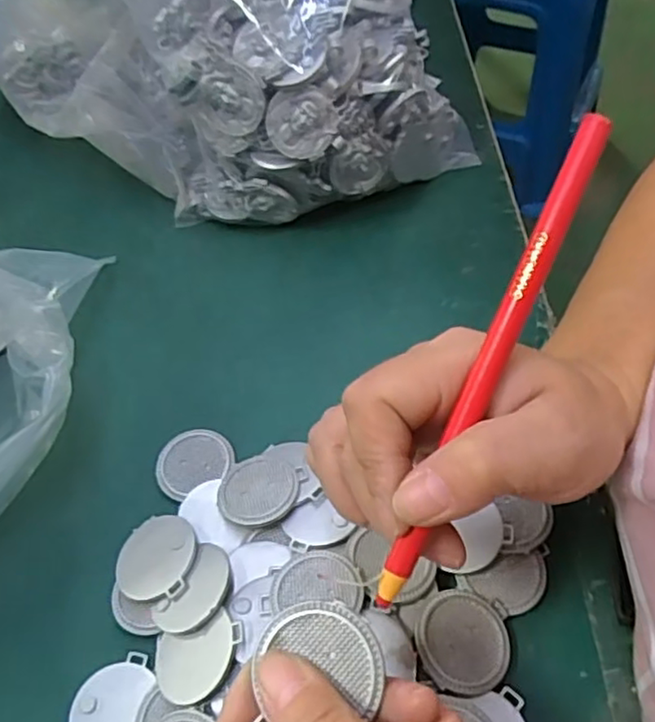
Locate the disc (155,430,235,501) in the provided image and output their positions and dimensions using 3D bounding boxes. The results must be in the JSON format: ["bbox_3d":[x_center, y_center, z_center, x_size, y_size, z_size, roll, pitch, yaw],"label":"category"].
[{"bbox_3d":[-0.071,0.052,0.342,0.040,0.006,0.036,-24,58,-11],"label":"disc"}]

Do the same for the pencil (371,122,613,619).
[{"bbox_3d":[0.049,0.002,0.198,0.009,0.005,0.158,25,94,19],"label":"pencil"}]

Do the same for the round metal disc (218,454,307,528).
[{"bbox_3d":[-0.034,0.065,0.323,0.040,0.008,0.039,-6,41,6],"label":"round metal disc"}]

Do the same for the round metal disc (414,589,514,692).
[{"bbox_3d":[0.057,0.118,0.275,0.042,0.004,0.039,8,57,-13],"label":"round metal disc"}]

